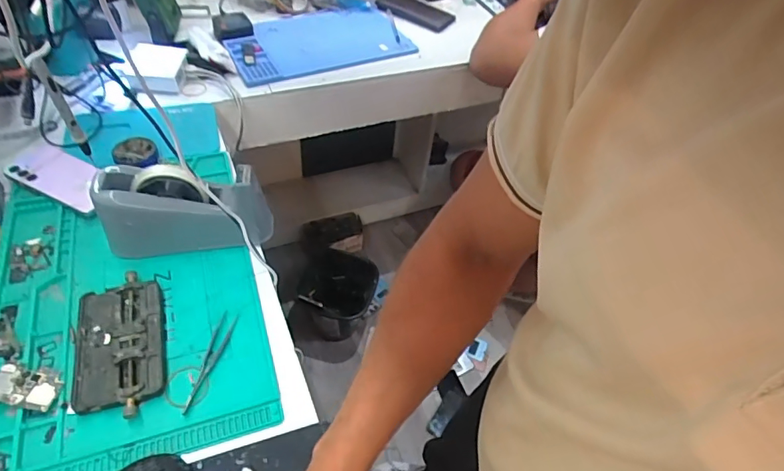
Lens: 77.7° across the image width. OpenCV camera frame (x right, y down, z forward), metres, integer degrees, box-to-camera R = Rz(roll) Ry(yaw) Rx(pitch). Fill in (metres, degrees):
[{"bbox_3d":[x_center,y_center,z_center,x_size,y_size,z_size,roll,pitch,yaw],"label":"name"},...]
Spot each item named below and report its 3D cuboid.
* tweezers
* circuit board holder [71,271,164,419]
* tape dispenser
[{"bbox_3d":[-0.206,0.141,0.557,0.019,0.005,0.126,8,49,0],"label":"tweezers"},{"bbox_3d":[-0.311,0.123,0.552,0.093,0.019,0.171,-13,52,-17],"label":"circuit board holder"},{"bbox_3d":[-0.264,-0.034,0.632,0.206,0.107,0.071,-1,50,-8],"label":"tape dispenser"}]

